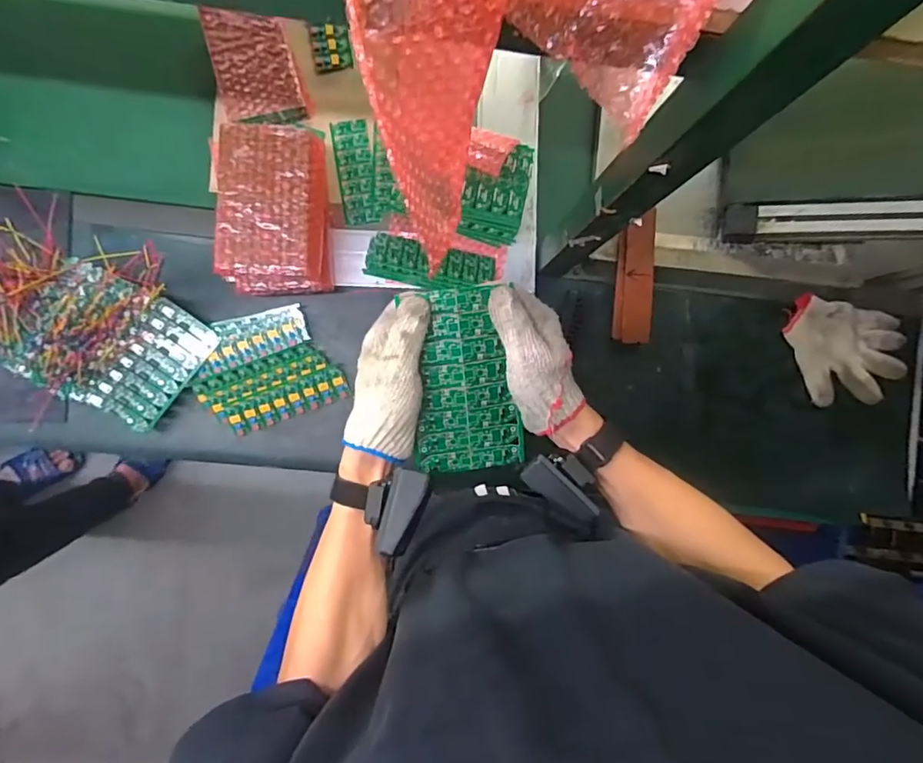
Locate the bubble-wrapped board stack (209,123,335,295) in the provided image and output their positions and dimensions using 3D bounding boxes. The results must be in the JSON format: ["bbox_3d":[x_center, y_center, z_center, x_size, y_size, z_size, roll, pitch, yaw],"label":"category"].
[{"bbox_3d":[-0.225,-0.201,0.646,0.117,0.119,0.173,0,89,-5],"label":"bubble-wrapped board stack"}]

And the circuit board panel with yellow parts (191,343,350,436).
[{"bbox_3d":[-0.254,0.011,0.706,0.179,0.021,0.088,-21,90,-5],"label":"circuit board panel with yellow parts"}]

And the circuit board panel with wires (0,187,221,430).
[{"bbox_3d":[-0.466,-0.082,0.638,0.271,0.093,0.212,34,86,-3],"label":"circuit board panel with wires"}]

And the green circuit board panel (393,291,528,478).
[{"bbox_3d":[0.004,0.004,0.447,0.089,0.008,0.163,-8,110,-5],"label":"green circuit board panel"}]

